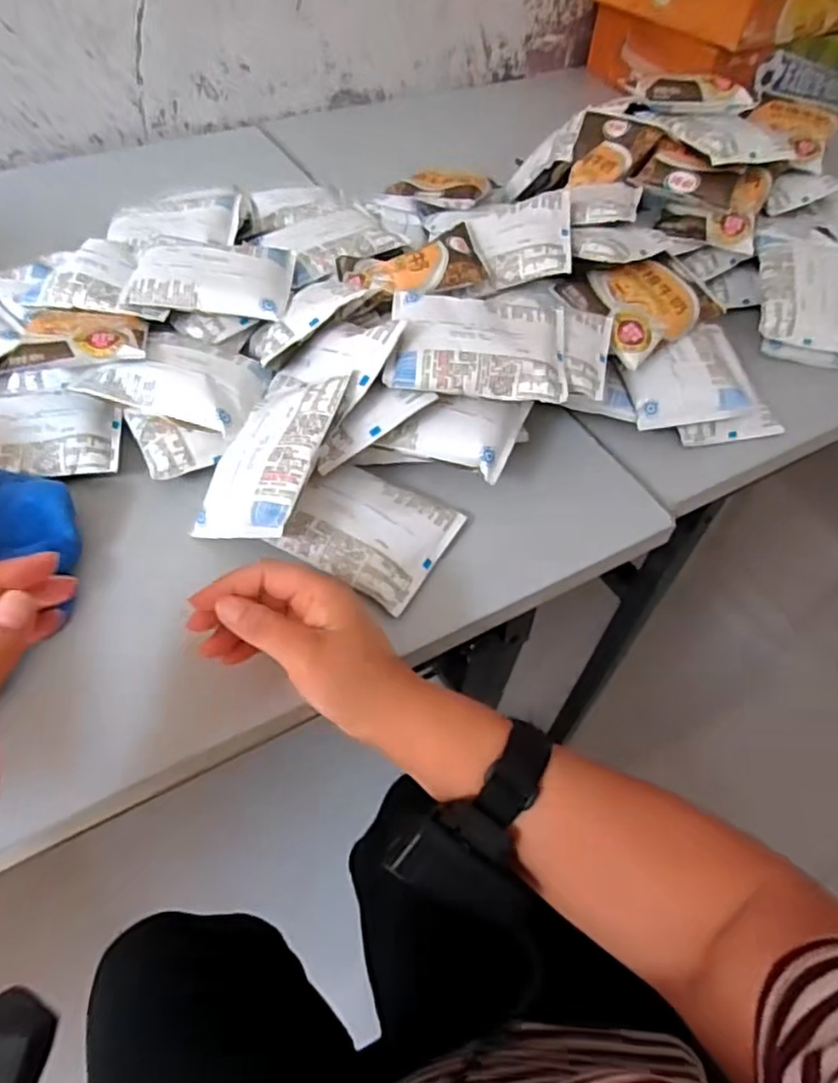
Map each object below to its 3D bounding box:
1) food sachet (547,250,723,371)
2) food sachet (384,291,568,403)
[{"bbox_3d":[0.195,-0.211,0.576,0.131,0.014,0.094,-32,80,-20],"label":"food sachet"},{"bbox_3d":[0.045,-0.148,0.497,0.129,0.020,0.093,4,54,0],"label":"food sachet"}]

